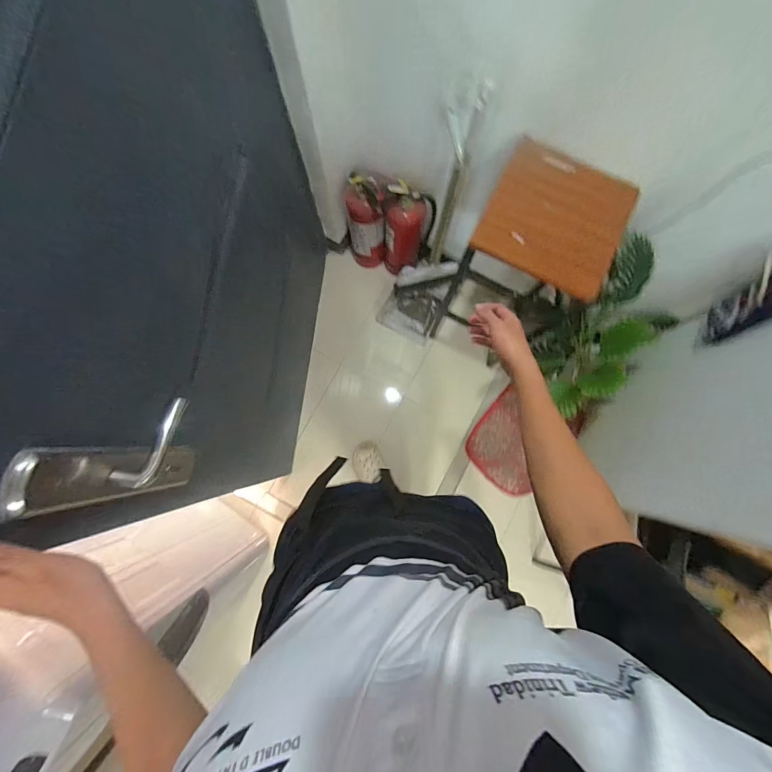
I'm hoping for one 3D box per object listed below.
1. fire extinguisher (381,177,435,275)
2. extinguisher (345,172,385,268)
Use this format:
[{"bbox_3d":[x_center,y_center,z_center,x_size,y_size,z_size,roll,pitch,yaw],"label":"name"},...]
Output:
[{"bbox_3d":[0.083,-0.566,1.334,0.175,0.407,0.139,6,82,3],"label":"fire extinguisher"},{"bbox_3d":[-0.076,-0.596,1.361,0.139,0.448,0.138,-9,81,1],"label":"extinguisher"}]

